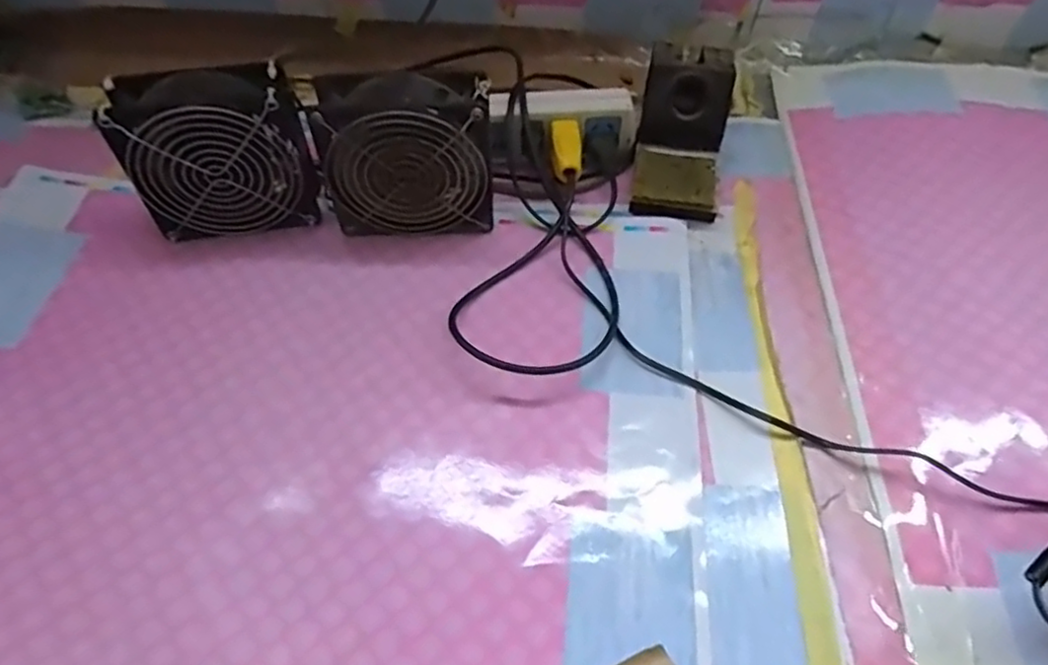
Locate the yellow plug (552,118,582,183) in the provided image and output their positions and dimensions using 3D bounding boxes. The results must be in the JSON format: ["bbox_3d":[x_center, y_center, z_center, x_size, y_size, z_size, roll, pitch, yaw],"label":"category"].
[{"bbox_3d":[0.035,-0.147,0.542,0.023,0.019,0.050,-3,78,0],"label":"yellow plug"}]

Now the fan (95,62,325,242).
[{"bbox_3d":[-0.220,-0.128,0.493,0.123,0.119,0.050,-13,56,-10],"label":"fan"}]

